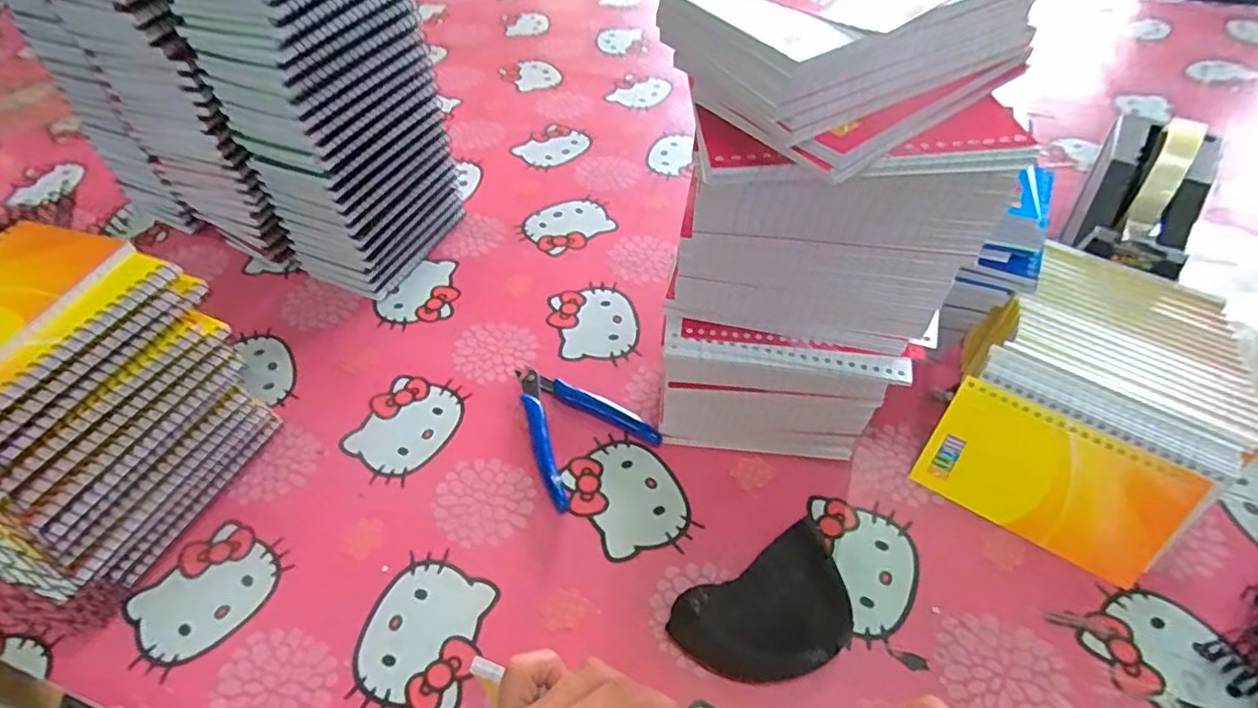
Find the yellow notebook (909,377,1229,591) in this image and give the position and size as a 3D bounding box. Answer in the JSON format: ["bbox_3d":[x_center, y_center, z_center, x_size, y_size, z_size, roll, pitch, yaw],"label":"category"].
[{"bbox_3d":[0.254,0.076,0.373,0.131,0.079,0.004,28,26,26],"label":"yellow notebook"}]

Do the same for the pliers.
[{"bbox_3d":[-0.032,0.047,0.445,0.084,0.007,0.115,-20,53,-14],"label":"pliers"}]

